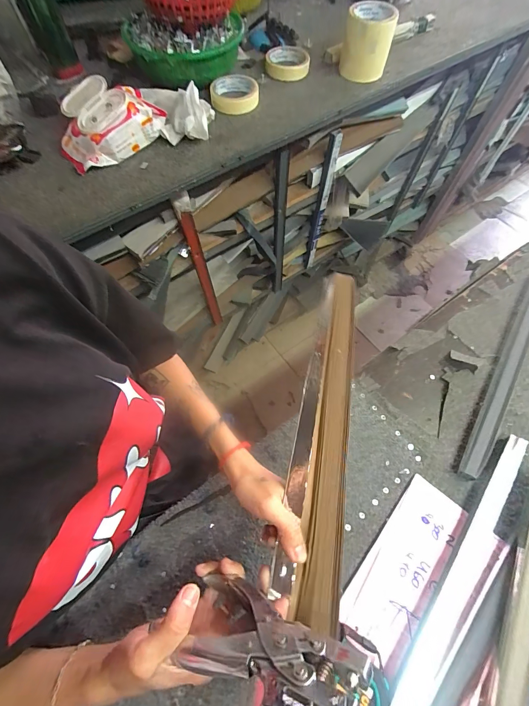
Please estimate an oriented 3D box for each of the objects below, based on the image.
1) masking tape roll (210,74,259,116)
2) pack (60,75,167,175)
[{"bbox_3d":[-0.057,-0.497,0.614,0.089,0.035,0.091,-4,64,-2],"label":"masking tape roll"},{"bbox_3d":[-0.262,-0.386,0.533,0.171,0.068,0.112,-32,68,-15],"label":"pack"}]

